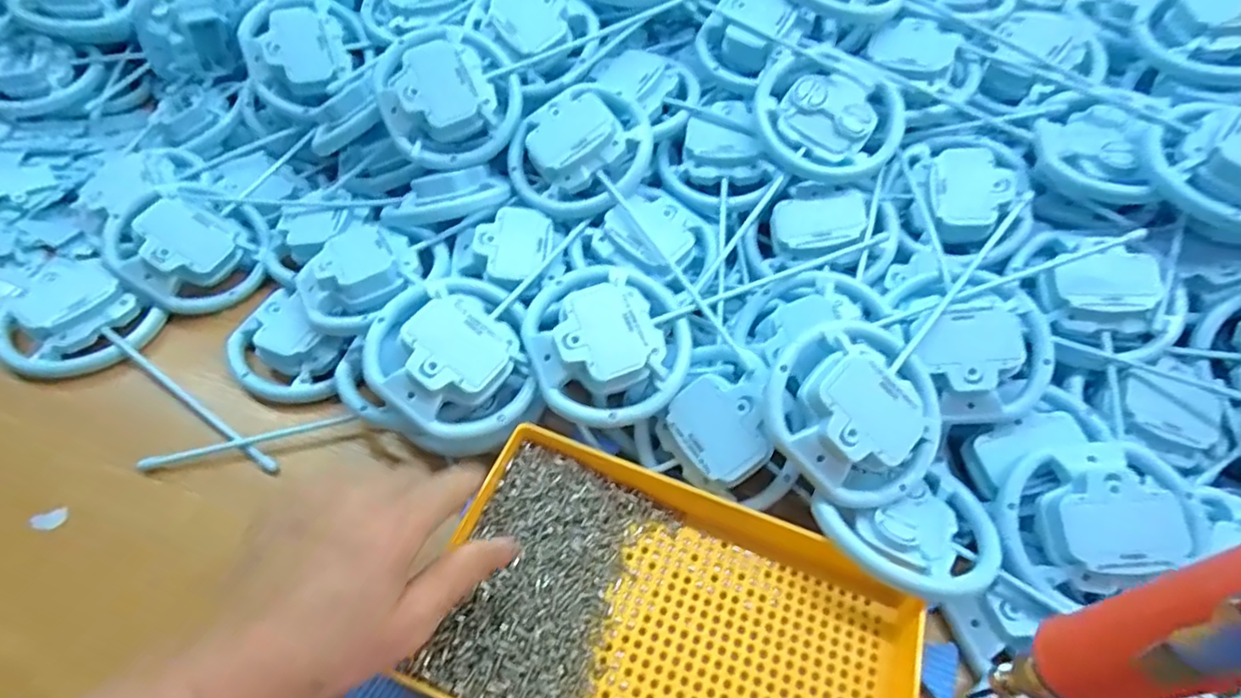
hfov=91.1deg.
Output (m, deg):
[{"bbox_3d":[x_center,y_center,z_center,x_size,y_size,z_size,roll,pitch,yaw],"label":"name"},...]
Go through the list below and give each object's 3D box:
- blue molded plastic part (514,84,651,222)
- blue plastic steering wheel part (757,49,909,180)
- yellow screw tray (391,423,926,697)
[{"bbox_3d":[-0.029,-0.139,0.429,0.098,0.035,0.092,0,81,3],"label":"blue molded plastic part"},{"bbox_3d":[0.149,-0.168,0.439,0.103,0.024,0.095,25,80,5],"label":"blue plastic steering wheel part"},{"bbox_3d":[0.029,0.146,0.317,0.249,0.037,0.153,21,61,8],"label":"yellow screw tray"}]

